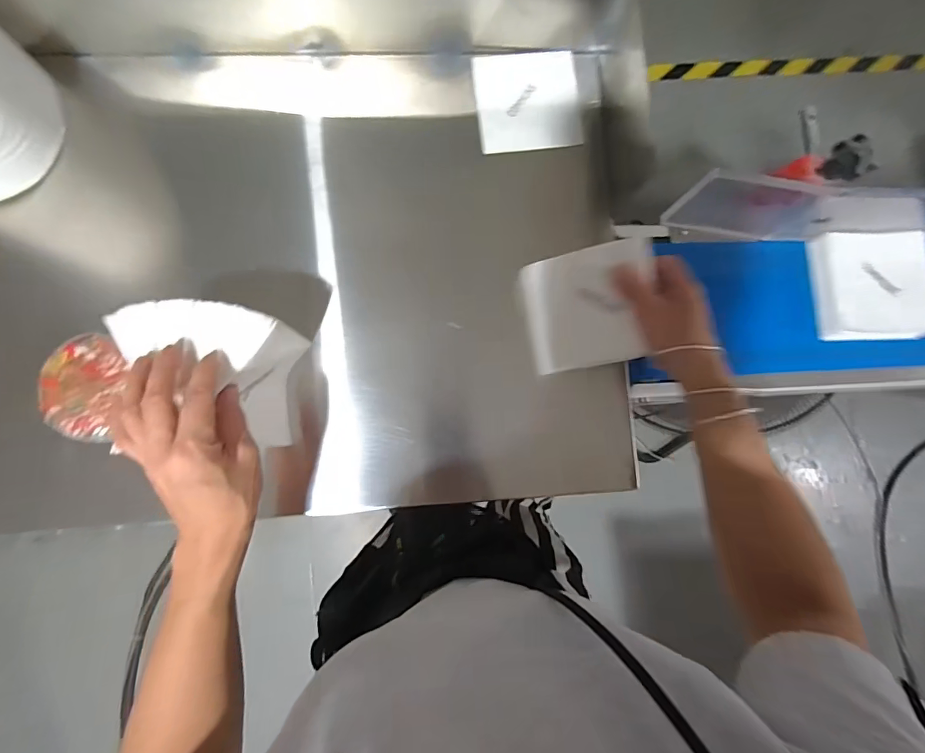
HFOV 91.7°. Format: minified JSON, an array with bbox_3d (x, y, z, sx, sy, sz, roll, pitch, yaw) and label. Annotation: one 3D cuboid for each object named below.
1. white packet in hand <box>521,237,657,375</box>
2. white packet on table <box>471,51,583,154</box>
[{"bbox_3d":[0.131,-0.071,0.463,0.129,0.008,0.119,-10,87,21],"label":"white packet in hand"},{"bbox_3d":[0.074,-0.313,0.510,0.115,0.008,0.117,-6,85,-5],"label":"white packet on table"}]

